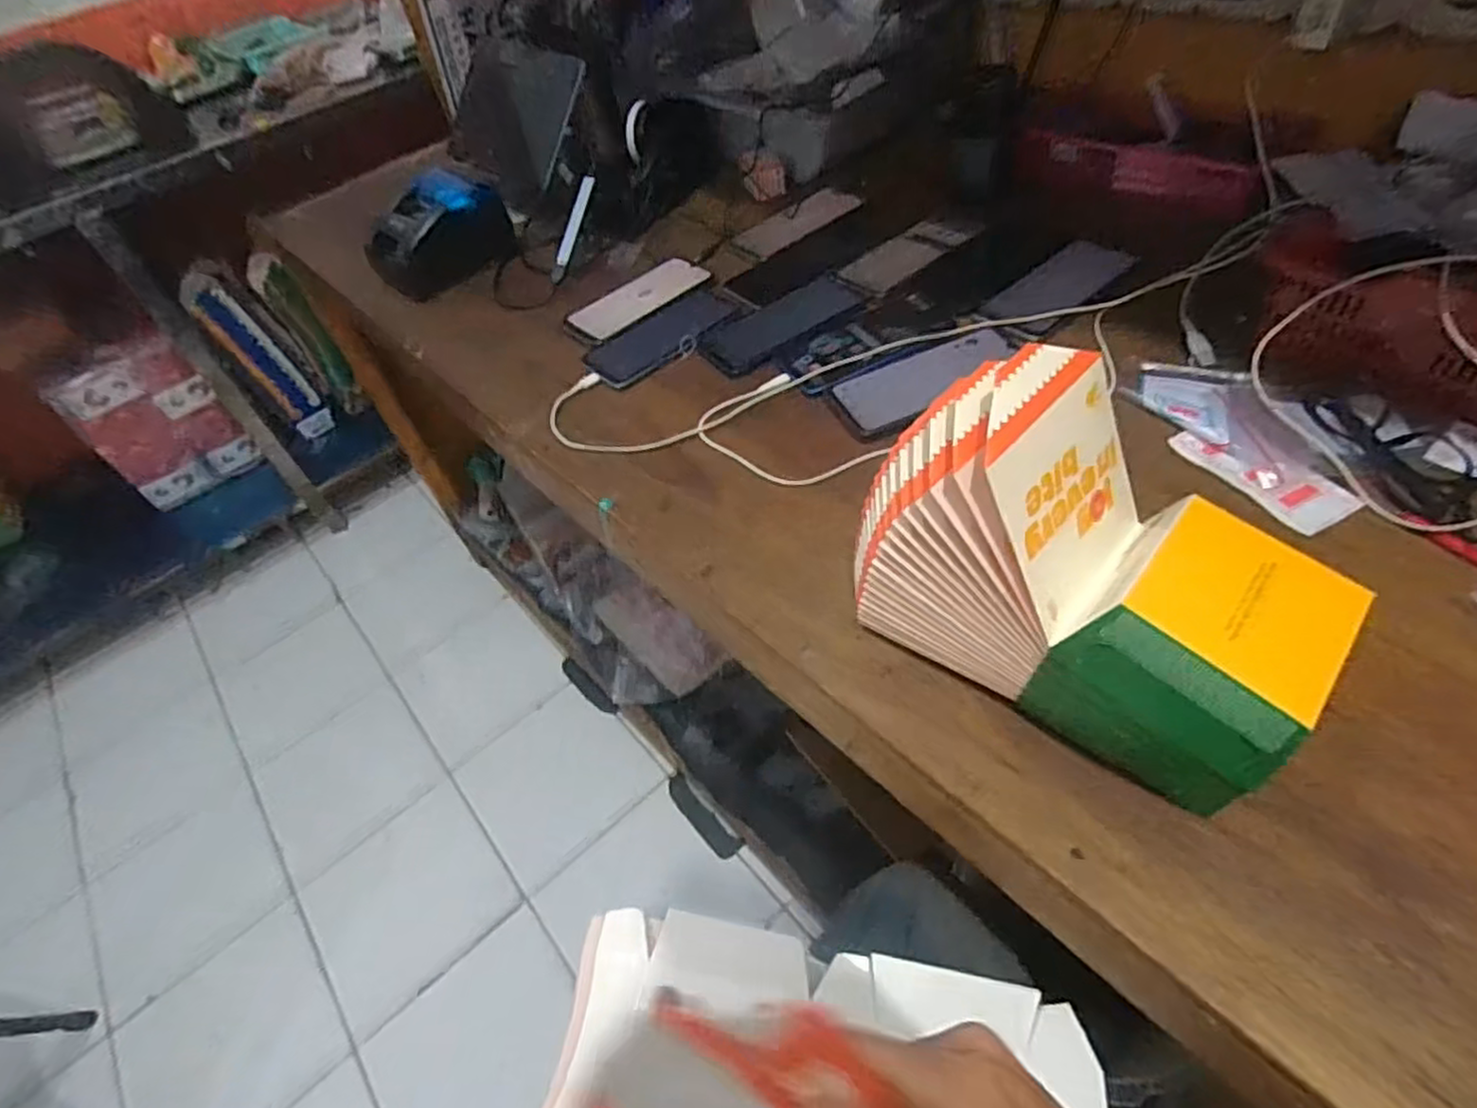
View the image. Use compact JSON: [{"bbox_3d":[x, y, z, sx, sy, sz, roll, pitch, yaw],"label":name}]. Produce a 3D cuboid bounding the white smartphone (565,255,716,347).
[{"bbox_3d":[-0.112,-0.285,0.800,0.170,0.008,0.077,-38,54,-21],"label":"white smartphone"}]

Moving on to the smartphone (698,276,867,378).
[{"bbox_3d":[0.044,-0.235,0.721,0.172,0.010,0.086,-31,52,-16],"label":"smartphone"}]

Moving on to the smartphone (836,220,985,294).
[{"bbox_3d":[0.182,-0.325,0.768,0.155,0.012,0.068,-38,54,-21],"label":"smartphone"}]

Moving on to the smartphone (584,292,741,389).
[{"bbox_3d":[-0.079,-0.225,0.738,0.165,0.008,0.074,-37,54,-20],"label":"smartphone"}]

